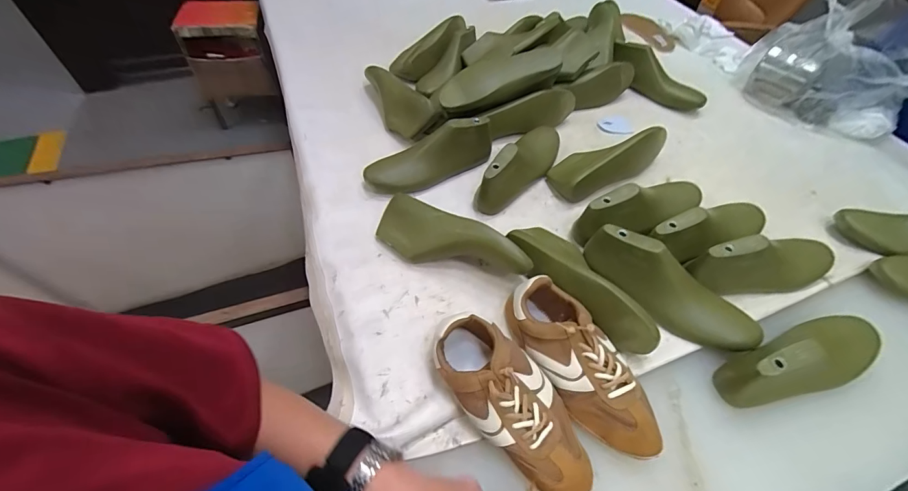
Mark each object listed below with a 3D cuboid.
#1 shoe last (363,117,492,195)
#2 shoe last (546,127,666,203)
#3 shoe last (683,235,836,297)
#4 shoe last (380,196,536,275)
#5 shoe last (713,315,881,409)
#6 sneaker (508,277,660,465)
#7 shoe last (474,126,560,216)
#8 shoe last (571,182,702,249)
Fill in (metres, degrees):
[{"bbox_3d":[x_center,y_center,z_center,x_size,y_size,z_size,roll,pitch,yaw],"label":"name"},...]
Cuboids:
[{"bbox_3d":[-0.042,-0.176,0.747,0.254,0.089,0.077,-22,57,-20],"label":"shoe last"},{"bbox_3d":[0.309,-0.174,0.767,0.252,0.083,0.092,-21,57,-19],"label":"shoe last"},{"bbox_3d":[0.505,0.031,0.620,0.258,0.088,0.079,-9,54,-11],"label":"shoe last"},{"bbox_3d":[-0.010,-0.002,0.618,0.254,0.076,0.083,31,57,18],"label":"shoe last"},{"bbox_3d":[0.487,0.153,0.525,0.261,0.094,0.083,-14,55,-15],"label":"shoe last"},{"bbox_3d":[0.170,0.155,0.514,0.098,0.078,0.242,-22,57,-20],"label":"sneaker"},{"bbox_3d":[0.137,-0.159,0.739,0.076,0.095,0.243,30,56,17],"label":"shoe last"},{"bbox_3d":[0.343,-0.063,0.682,0.273,0.097,0.090,-25,59,-20],"label":"shoe last"}]

